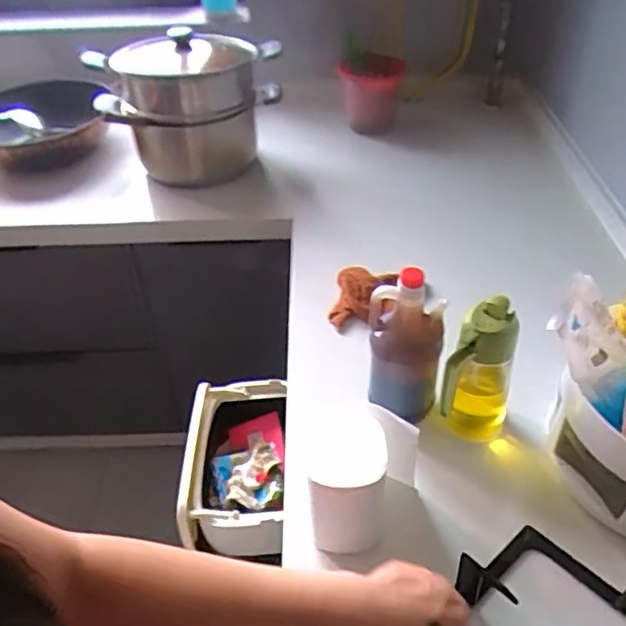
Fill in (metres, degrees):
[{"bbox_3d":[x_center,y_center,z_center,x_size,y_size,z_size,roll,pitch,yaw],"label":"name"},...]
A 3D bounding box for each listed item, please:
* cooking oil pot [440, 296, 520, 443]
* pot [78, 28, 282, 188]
[{"bbox_3d":[0.201,0.080,0.740,0.067,0.184,0.077,23,49,26],"label":"cooking oil pot"},{"bbox_3d":[-0.226,-0.393,1.162,0.323,0.237,0.189,-18,45,-14],"label":"pot"}]

